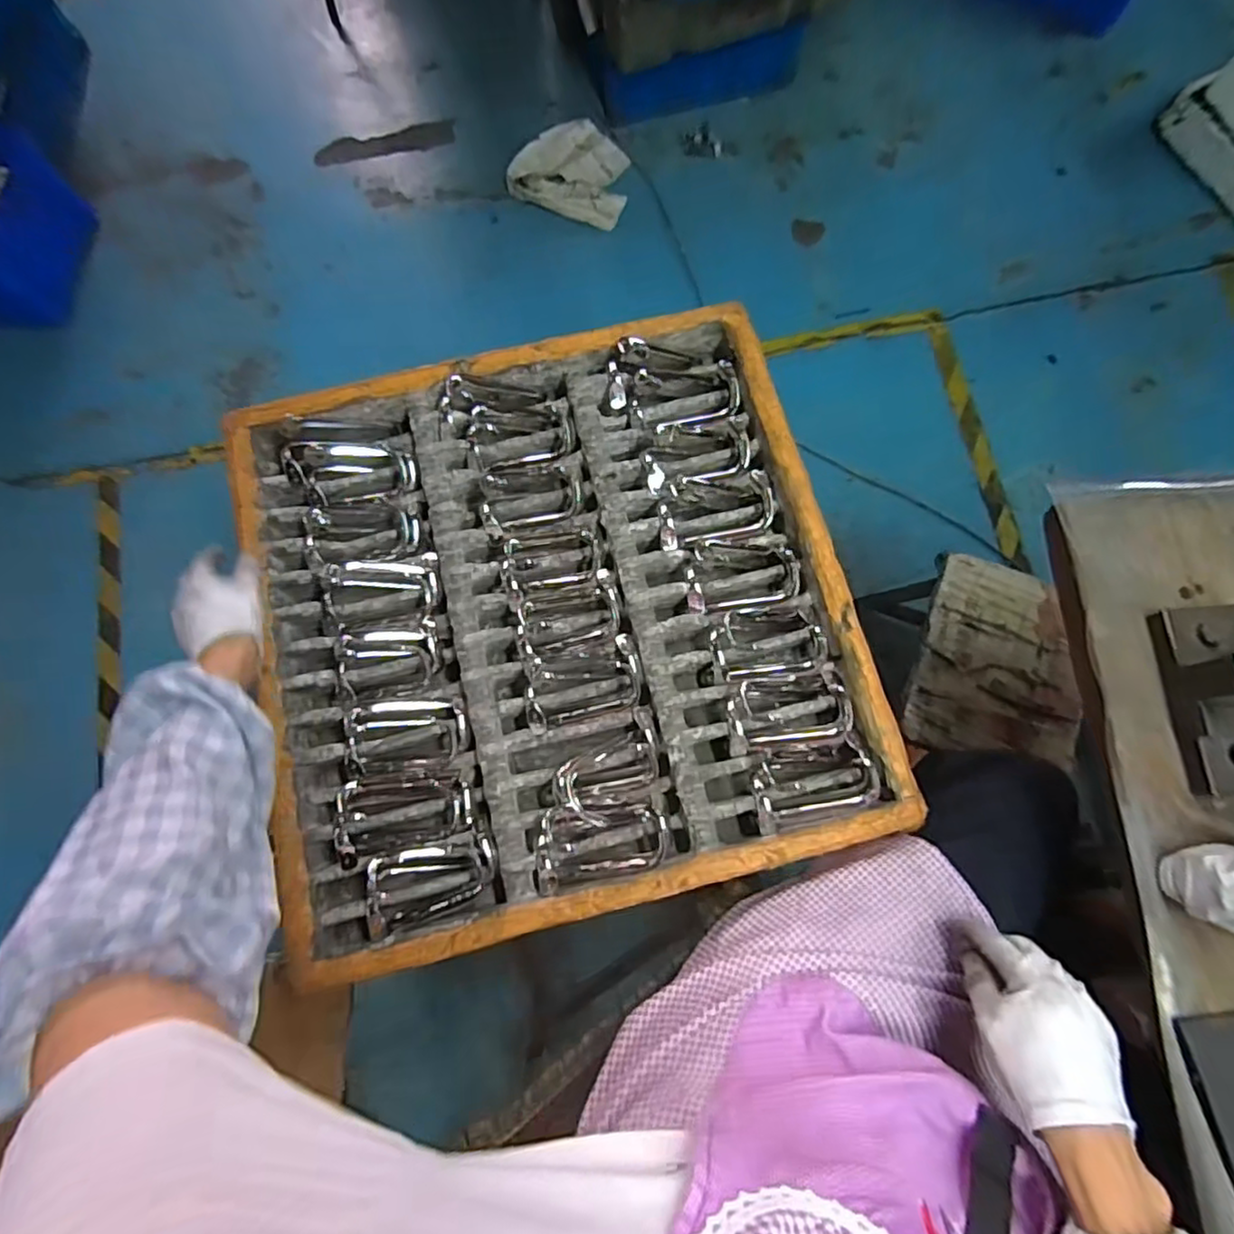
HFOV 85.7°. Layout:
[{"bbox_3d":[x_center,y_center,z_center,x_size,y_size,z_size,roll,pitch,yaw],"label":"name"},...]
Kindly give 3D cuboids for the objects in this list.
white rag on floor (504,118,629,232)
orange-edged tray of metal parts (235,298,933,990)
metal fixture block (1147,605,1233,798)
[{"bbox_3d":[-0.091,-1.063,1.564,0.272,0.046,0.249,21,77,7],"label":"white rag on floor"},{"bbox_3d":[-0.059,-0.007,0.653,0.529,0.082,0.543,-14,75,-2],"label":"orange-edged tray of metal parts"},{"bbox_3d":[0.439,0.052,0.457,0.067,0.076,0.130,-6,75,0],"label":"metal fixture block"}]

